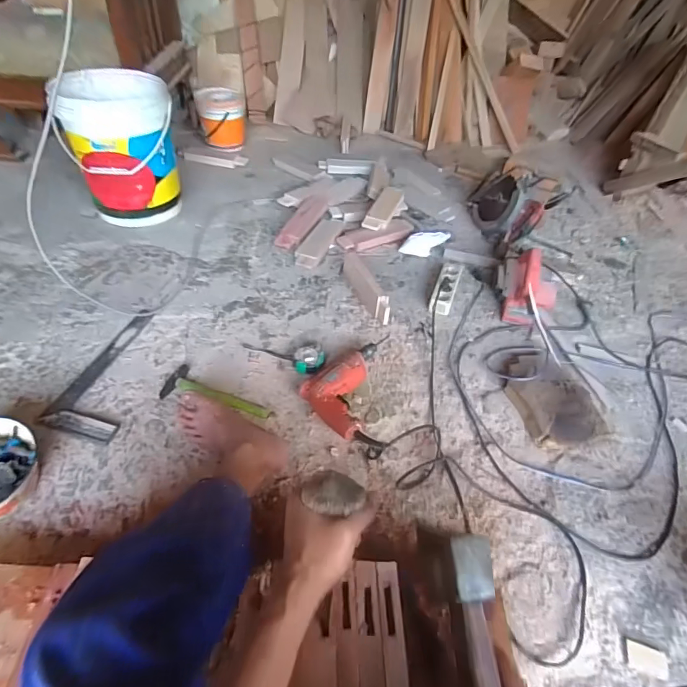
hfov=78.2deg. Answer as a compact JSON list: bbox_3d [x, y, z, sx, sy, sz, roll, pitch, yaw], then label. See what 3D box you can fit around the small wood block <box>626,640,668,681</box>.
[{"bbox_3d":[0.456,0.475,0.633,0.054,0.010,0.036,16,48,9],"label":"small wood block"}]

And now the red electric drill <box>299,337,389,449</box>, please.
[{"bbox_3d":[0.003,0.091,0.908,0.183,0.075,0.338,4,47,-2],"label":"red electric drill"}]

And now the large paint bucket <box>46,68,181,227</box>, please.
[{"bbox_3d":[-0.670,-0.588,1.313,0.296,0.355,0.316,-13,50,-17],"label":"large paint bucket"}]

